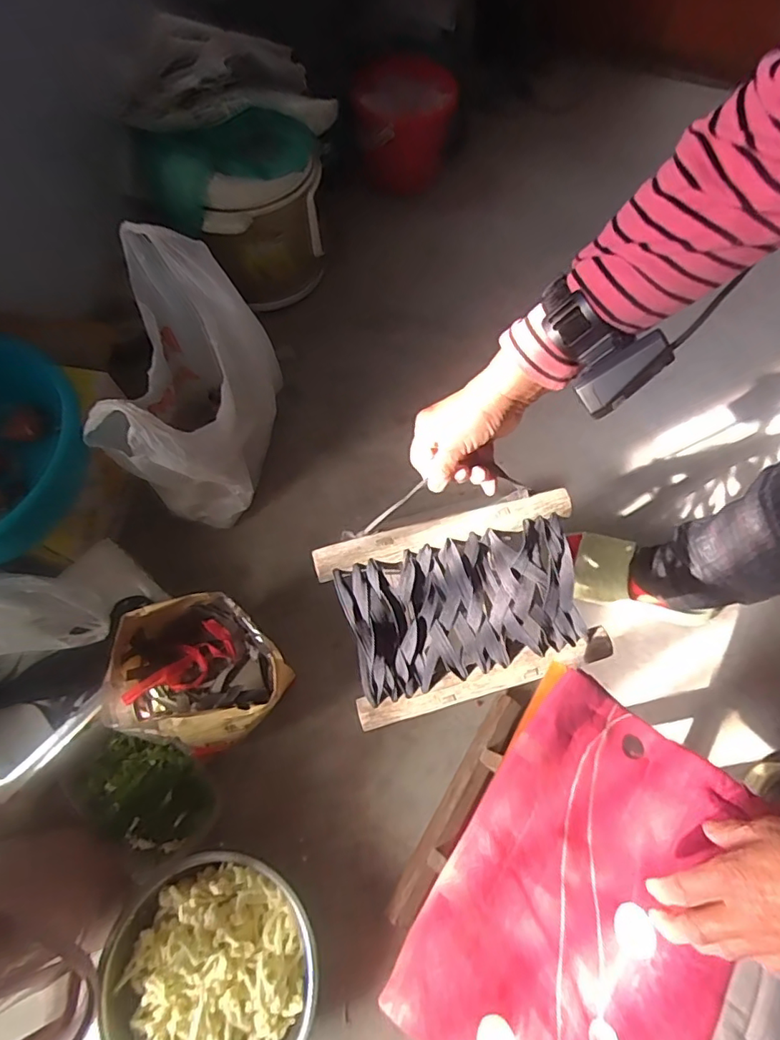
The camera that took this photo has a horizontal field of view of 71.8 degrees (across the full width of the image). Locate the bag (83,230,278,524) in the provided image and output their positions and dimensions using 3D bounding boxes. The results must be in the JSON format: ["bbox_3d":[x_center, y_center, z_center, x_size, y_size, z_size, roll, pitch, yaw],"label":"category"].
[{"bbox_3d":[-0.279,-0.168,0.780,0.167,0.373,0.288,0,65,1],"label":"bag"}]

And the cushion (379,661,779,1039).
[{"bbox_3d":[0.178,0.314,0.433,0.250,0.029,0.303,30,70,12],"label":"cushion"}]

